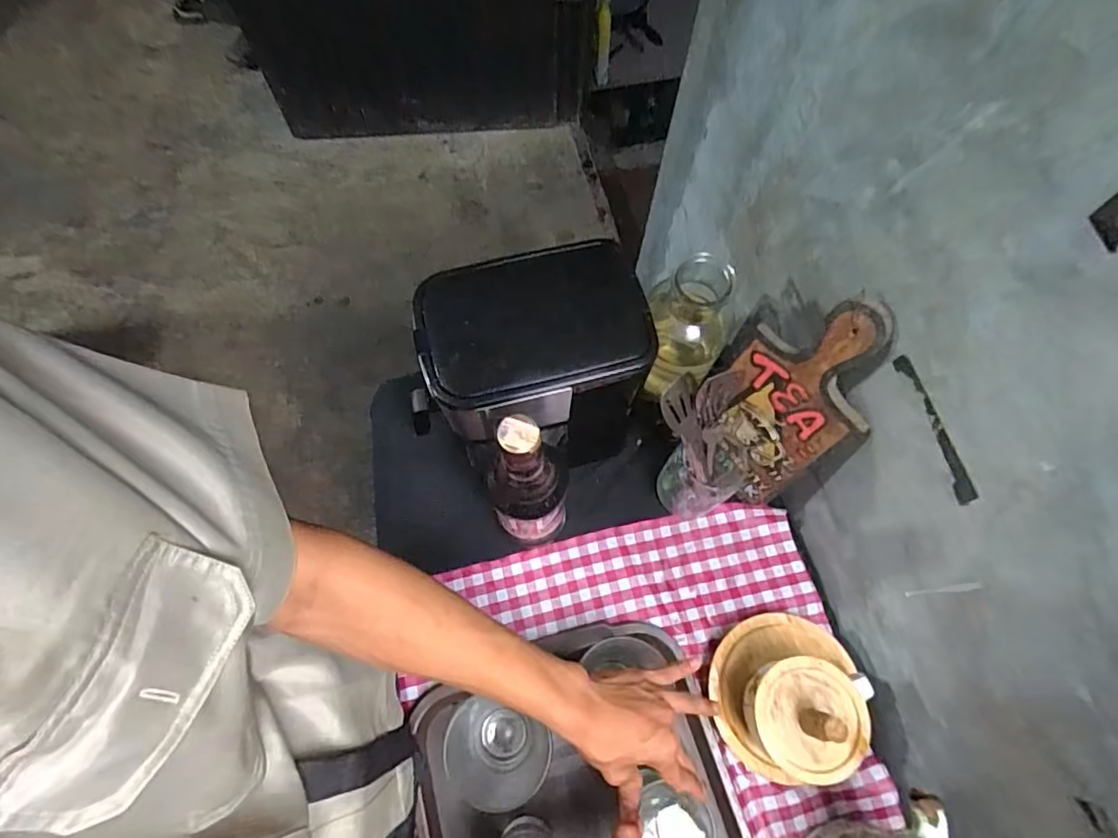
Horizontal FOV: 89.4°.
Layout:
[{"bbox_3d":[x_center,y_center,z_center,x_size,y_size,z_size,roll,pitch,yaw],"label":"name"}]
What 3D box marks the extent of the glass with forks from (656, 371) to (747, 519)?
[{"bbox_3d":[0.160,0.037,0.606,0.097,0.184,0.094,-27,71,-11],"label":"glass with forks"}]

